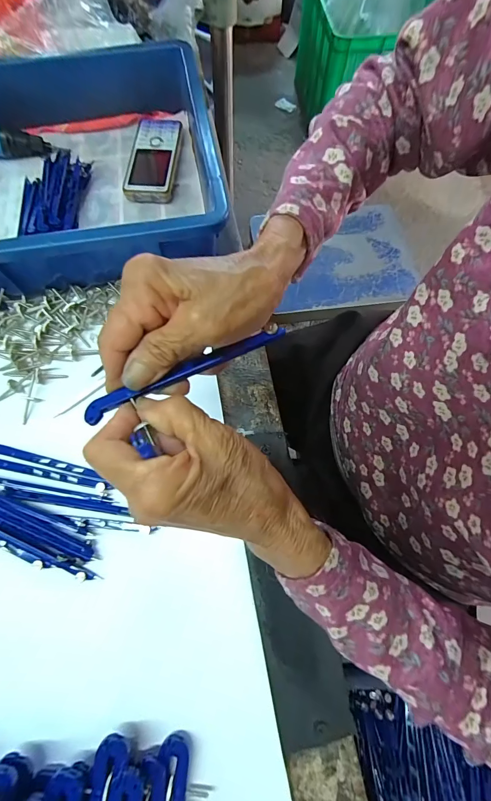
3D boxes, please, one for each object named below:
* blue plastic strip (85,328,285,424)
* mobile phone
[{"bbox_3d":[-0.033,-0.016,0.187,0.118,0.005,0.012,-24,72,-5],"label":"blue plastic strip"},{"bbox_3d":[-0.111,-0.293,0.399,0.057,0.022,0.129,2,69,0],"label":"mobile phone"}]

